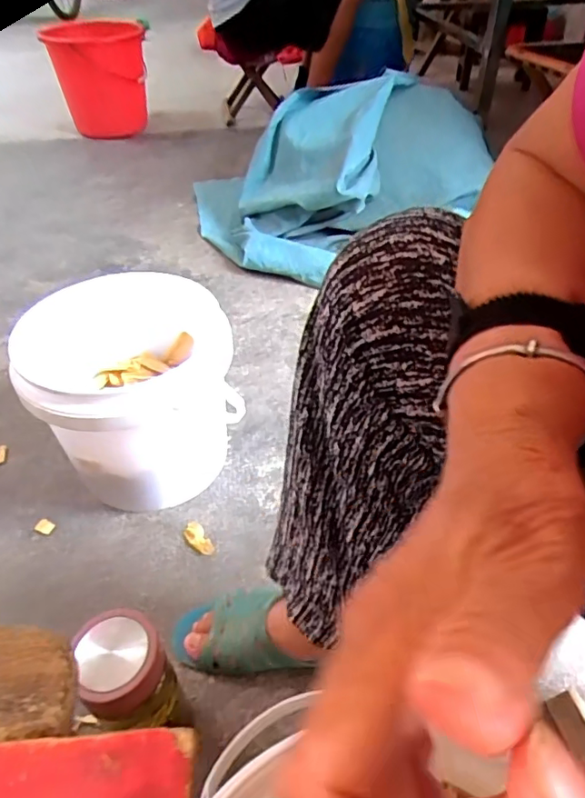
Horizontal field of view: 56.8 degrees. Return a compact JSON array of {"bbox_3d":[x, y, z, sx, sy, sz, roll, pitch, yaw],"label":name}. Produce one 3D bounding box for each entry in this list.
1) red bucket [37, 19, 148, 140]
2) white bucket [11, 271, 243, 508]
[{"bbox_3d":[-0.578,-0.969,1.646,0.260,0.299,0.260,-14,44,-13],"label":"red bucket"},{"bbox_3d":[-0.204,-0.012,0.720,0.253,0.230,0.263,-1,43,1],"label":"white bucket"}]

